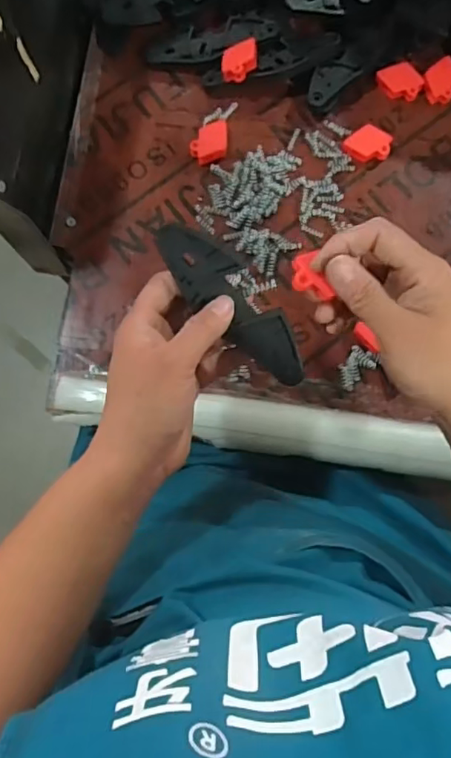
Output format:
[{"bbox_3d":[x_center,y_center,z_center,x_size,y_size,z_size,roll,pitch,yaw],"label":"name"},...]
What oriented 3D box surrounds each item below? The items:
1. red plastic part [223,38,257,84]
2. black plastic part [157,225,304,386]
[{"bbox_3d":[0.013,-0.291,0.507,0.031,0.008,0.039,0,81,2],"label":"red plastic part"},{"bbox_3d":[0.007,-0.046,0.346,0.123,0.006,0.037,41,98,-12],"label":"black plastic part"}]

